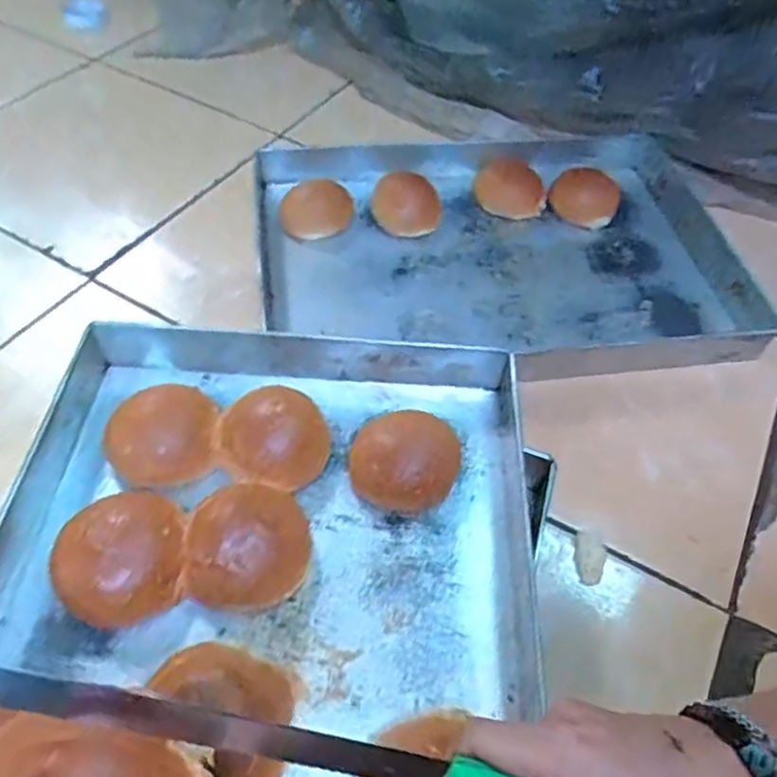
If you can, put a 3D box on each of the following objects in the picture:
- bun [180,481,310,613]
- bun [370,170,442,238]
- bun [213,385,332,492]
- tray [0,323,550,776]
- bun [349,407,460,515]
[{"bbox_3d":[-0.119,0.126,0.530,0.096,0.052,0.103,-3,48,-5],"label":"bun"},{"bbox_3d":[0.027,-0.266,0.915,0.094,0.060,0.094,7,48,4],"label":"bun"},{"bbox_3d":[-0.102,0.045,0.590,0.094,0.051,0.091,1,48,-1],"label":"bun"},{"bbox_3d":[-0.100,0.211,0.459,0.430,0.062,0.606,5,48,2],"label":"tray"},{"bbox_3d":[0.016,0.058,0.579,0.095,0.052,0.091,11,49,8],"label":"bun"}]

